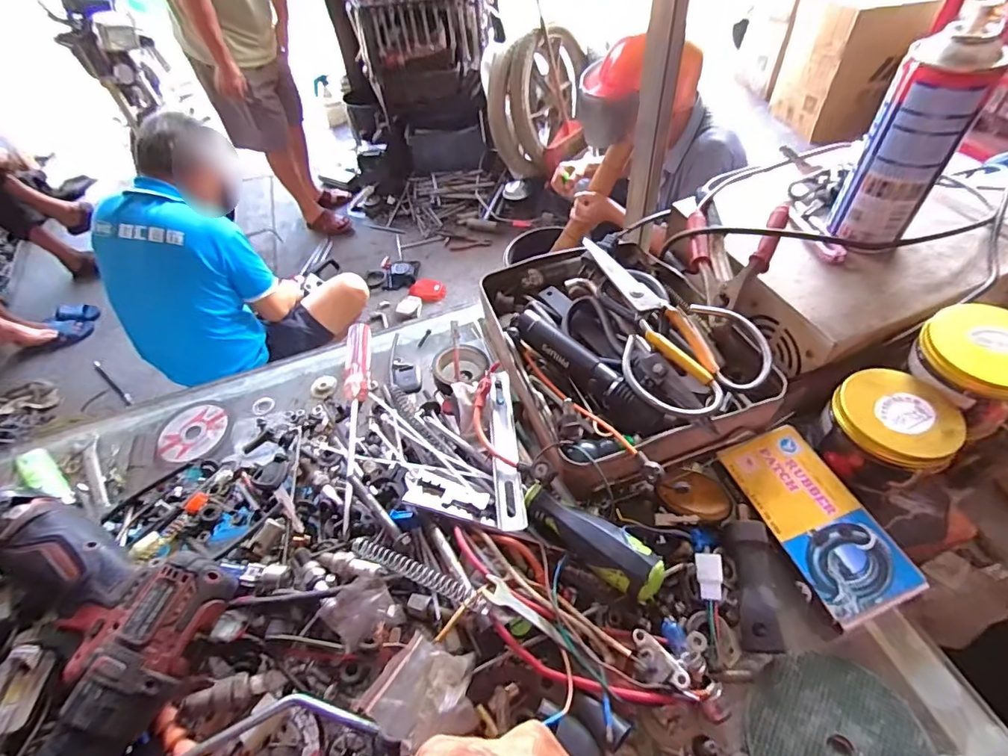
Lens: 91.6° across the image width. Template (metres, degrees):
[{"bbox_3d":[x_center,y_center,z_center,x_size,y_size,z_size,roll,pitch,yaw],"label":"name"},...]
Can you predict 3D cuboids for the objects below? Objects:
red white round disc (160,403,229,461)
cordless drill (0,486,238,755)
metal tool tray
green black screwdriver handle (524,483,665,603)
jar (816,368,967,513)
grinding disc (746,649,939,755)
[{"bbox_3d":[-0.307,0.054,0.484,0.062,0.008,0.063,-3,53,3],"label":"red white round disc"},{"bbox_3d":[-0.306,0.174,0.330,0.194,0.059,0.149,12,55,14],"label":"cordless drill"},{"bbox_3d":[0.096,-0.037,0.444,0.206,0.064,0.268,-20,53,-9],"label":"metal tool tray"},{"bbox_3d":[0.059,0.111,0.343,0.105,0.026,0.032,31,61,25],"label":"green black screwdriver handle"},{"bbox_3d":[0.299,0.051,0.389,0.080,0.072,0.085,-3,53,3],"label":"jar"},{"bbox_3d":[0.203,0.224,0.293,0.103,0.005,0.101,-3,53,3],"label":"grinding disc"}]

